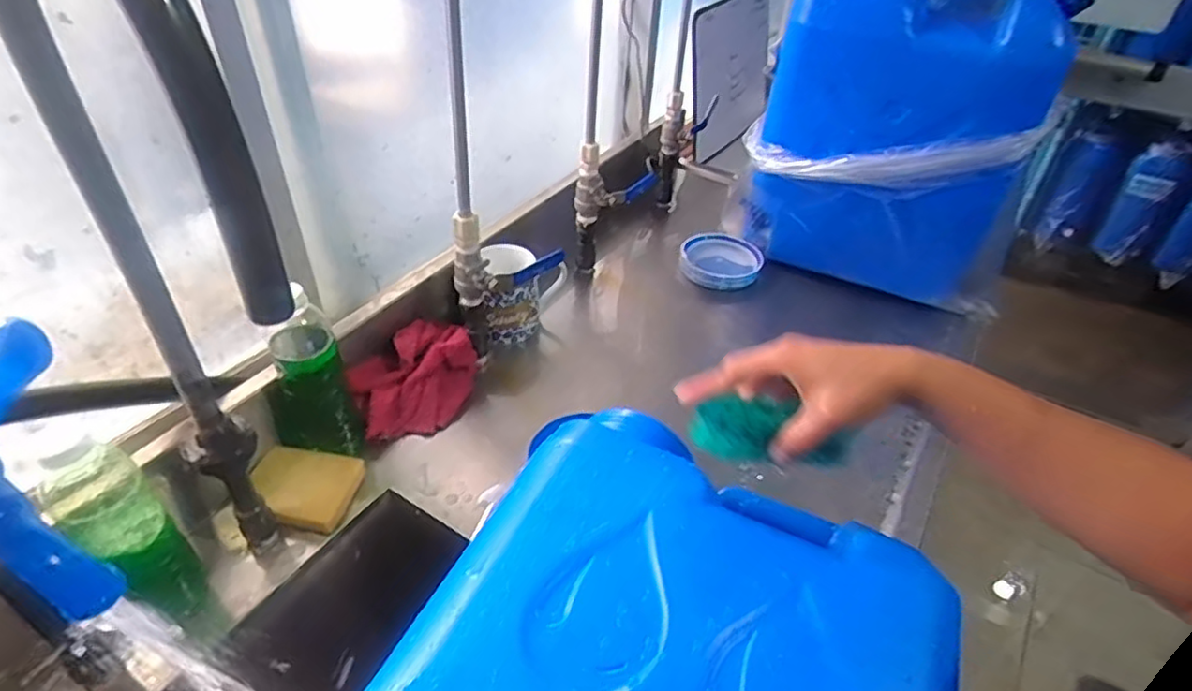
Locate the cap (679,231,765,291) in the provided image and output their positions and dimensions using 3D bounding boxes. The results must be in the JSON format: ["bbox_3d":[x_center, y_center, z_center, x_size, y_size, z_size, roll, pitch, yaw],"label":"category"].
[{"bbox_3d":[0.197,-0.134,1.013,0.123,0.030,0.115,2,40,-1],"label":"cap"}]

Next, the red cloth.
[{"bbox_3d":[-0.206,0.037,0.766,0.146,0.065,0.112,-20,45,-25],"label":"red cloth"}]

